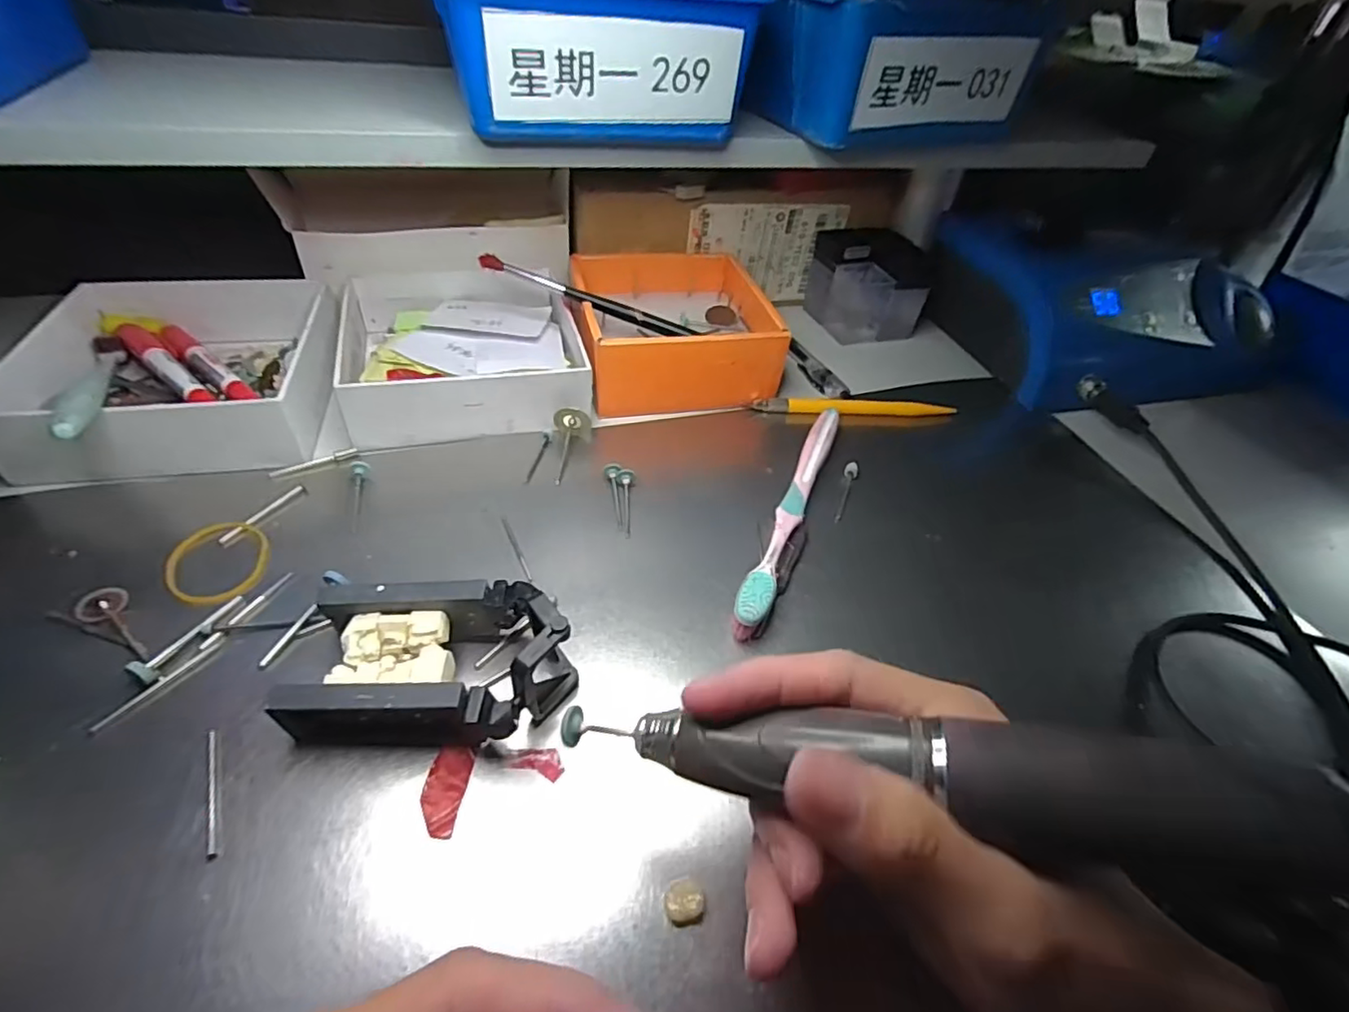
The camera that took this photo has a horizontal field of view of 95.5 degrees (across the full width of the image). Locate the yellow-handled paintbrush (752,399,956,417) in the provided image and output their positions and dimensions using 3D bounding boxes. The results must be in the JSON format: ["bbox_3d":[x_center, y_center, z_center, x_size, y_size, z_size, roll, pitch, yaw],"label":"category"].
[{"bbox_3d":[0.118,-0.062,0.395,0.133,0.012,0.014,1,45,-6],"label":"yellow-handled paintbrush"}]

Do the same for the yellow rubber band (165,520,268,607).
[{"bbox_3d":[-0.203,0.026,0.272,0.038,0.006,0.049,-5,44,-18],"label":"yellow rubber band"}]

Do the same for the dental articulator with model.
[{"bbox_3d":[-0.086,0.055,0.221,0.094,0.045,0.057,3,44,-5],"label":"dental articulator with model"}]

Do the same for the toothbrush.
[{"bbox_3d":[0.062,-0.002,0.317,0.015,0.016,0.175,19,45,12],"label":"toothbrush"}]

